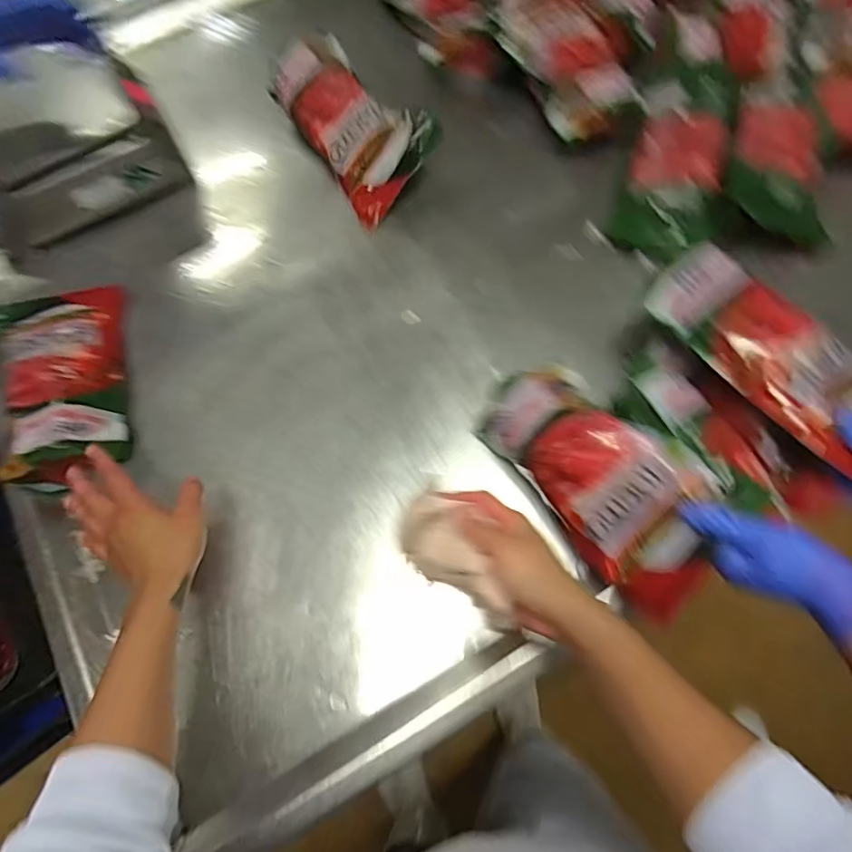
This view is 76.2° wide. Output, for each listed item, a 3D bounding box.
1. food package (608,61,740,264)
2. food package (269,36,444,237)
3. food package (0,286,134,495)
[{"bbox_3d":[0.328,-0.347,0.703,0.116,0.029,0.269,17,87,6],"label":"food package"},{"bbox_3d":[-0.097,-0.408,0.732,0.130,0.087,0.240,-36,75,-11],"label":"food package"},{"bbox_3d":[-0.436,-0.059,0.645,0.147,0.060,0.275,-19,61,-6],"label":"food package"}]

